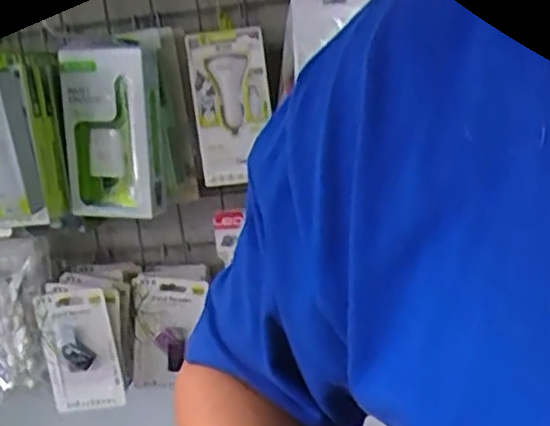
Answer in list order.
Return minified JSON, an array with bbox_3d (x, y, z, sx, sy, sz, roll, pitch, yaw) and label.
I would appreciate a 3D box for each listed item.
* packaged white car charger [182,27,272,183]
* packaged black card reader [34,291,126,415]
[{"bbox_3d":[-0.042,-0.105,0.726,0.074,0.144,0.021,-8,15,-2],"label":"packaged white car charger"},{"bbox_3d":[-0.211,0.152,0.805,0.083,0.135,0.023,-13,3,20],"label":"packaged black card reader"}]

